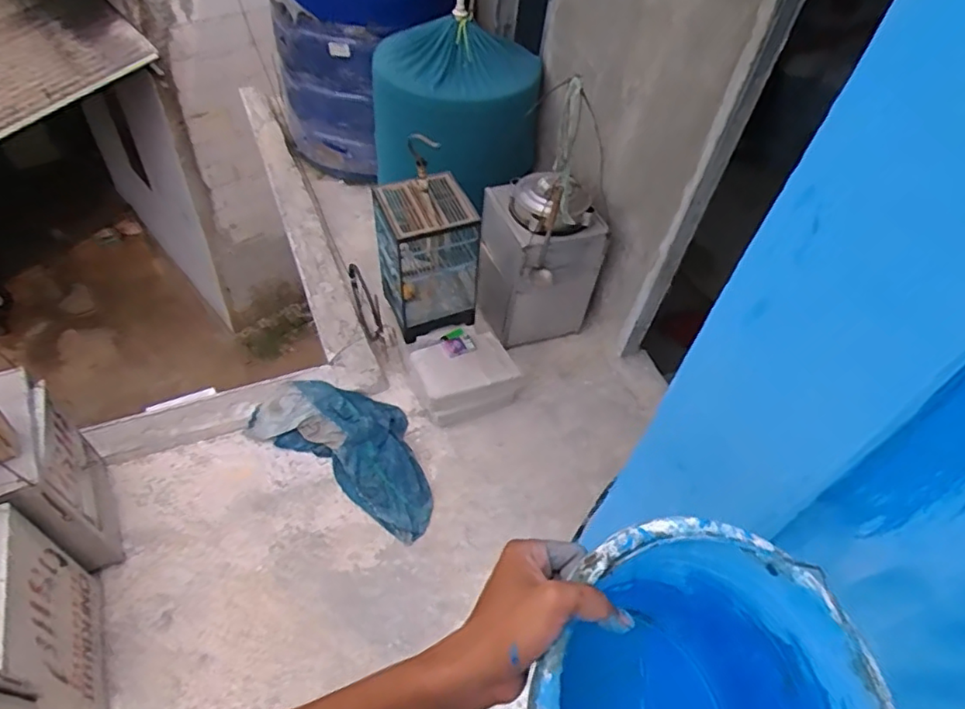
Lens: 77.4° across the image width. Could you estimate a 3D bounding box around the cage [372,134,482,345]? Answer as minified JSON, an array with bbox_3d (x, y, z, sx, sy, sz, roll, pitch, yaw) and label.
[{"bbox_3d":[-0.160,-0.318,1.839,0.290,0.483,0.259,-16,54,-15],"label":"cage"}]

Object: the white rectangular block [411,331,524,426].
[{"bbox_3d":[-0.052,0.063,1.887,0.296,0.119,0.228,-17,54,-16],"label":"white rectangular block"}]

